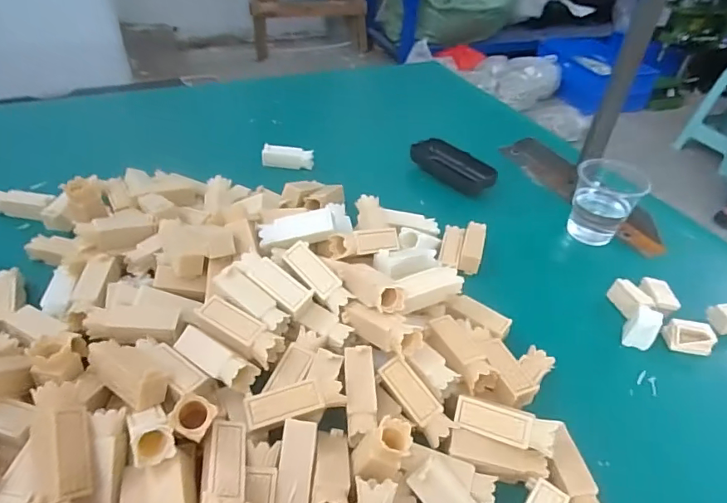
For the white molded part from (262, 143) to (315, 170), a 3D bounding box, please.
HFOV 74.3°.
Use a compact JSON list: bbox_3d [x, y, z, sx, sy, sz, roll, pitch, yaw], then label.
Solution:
[{"bbox_3d":[-0.095,-0.118,0.601,0.062,0.024,0.016,6,40,2],"label":"white molded part"}]

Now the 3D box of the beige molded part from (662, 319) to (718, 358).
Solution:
[{"bbox_3d":[0.277,0.072,0.410,0.035,0.017,0.025,8,40,4],"label":"beige molded part"}]

